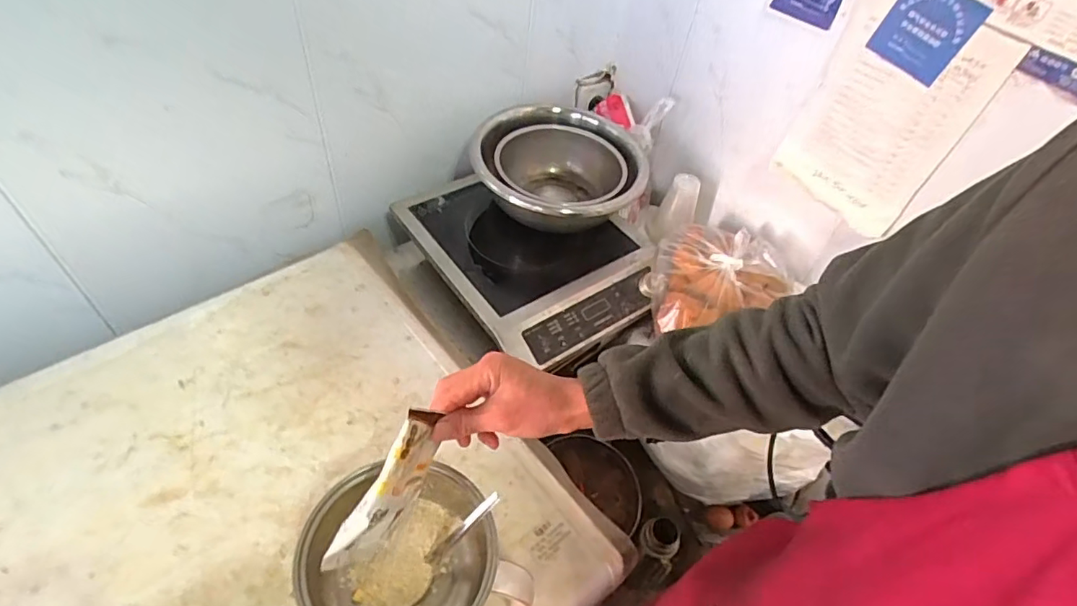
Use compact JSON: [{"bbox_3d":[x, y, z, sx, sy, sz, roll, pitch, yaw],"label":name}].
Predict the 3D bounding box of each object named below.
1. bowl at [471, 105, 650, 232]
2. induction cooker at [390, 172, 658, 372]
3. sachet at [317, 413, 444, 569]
[{"bbox_3d":[0.039,-0.219,1.005,0.293,0.139,0.293,4,50,-5],"label":"bowl"},{"bbox_3d":[-0.017,-0.088,0.985,0.338,0.082,0.420,-29,59,-28],"label":"induction cooker"},{"bbox_3d":[-0.124,0.157,0.462,0.024,0.054,0.142,30,83,18],"label":"sachet"}]

